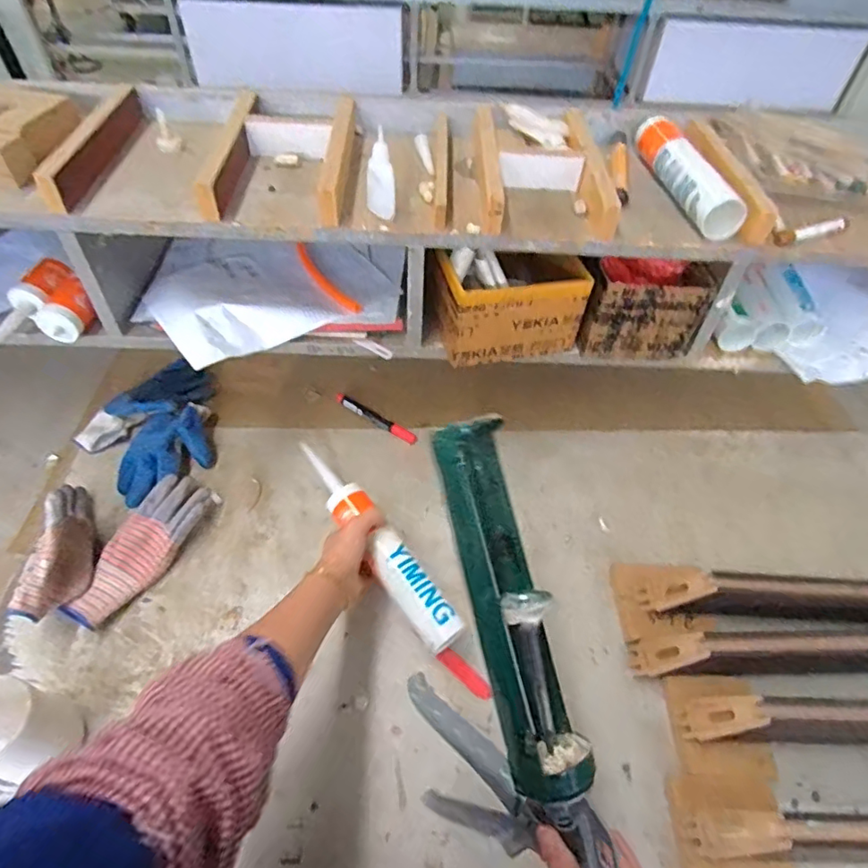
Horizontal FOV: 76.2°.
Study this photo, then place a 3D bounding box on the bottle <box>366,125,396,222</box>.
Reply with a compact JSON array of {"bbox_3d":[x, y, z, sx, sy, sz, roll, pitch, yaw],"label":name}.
[{"bbox_3d":[-0.055,-0.268,0.578,0.030,0.080,0.027,-1,50,-4],"label":"bottle"}]

